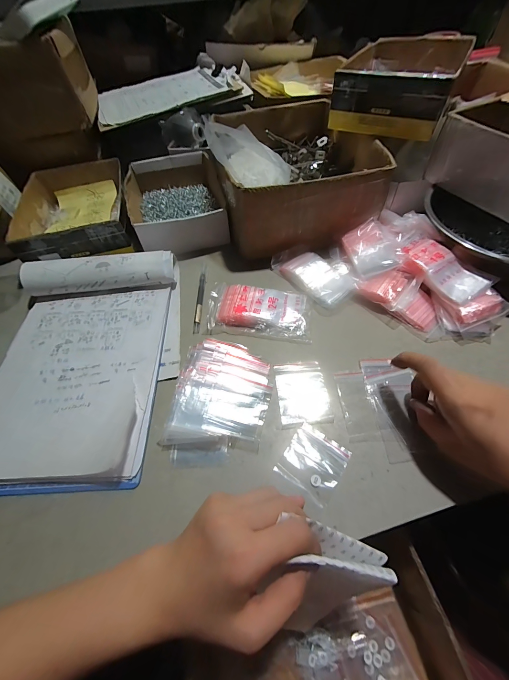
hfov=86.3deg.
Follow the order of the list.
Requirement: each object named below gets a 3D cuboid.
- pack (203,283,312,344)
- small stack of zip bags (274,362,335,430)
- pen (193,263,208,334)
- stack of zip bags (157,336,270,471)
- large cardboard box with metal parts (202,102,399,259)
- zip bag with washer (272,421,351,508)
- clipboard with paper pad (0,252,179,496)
[{"bbox_3d":[0.005,-0.044,0.394,0.147,0.018,0.085,8,56,9],"label":"pack"},{"bbox_3d":[0.058,0.062,0.327,0.059,0.004,0.081,-4,55,1],"label":"small stack of zip bags"},{"bbox_3d":[-0.083,-0.069,0.426,0.010,0.010,0.140,-1,55,2],"label":"pen"},{"bbox_3d":[-0.041,0.067,0.323,0.112,0.014,0.151,7,56,8],"label":"stack of zip bags"},{"bbox_3d":[0.067,-0.322,0.512,0.255,0.105,0.317,-10,56,-4],"label":"large cardboard box with metal parts"},{"bbox_3d":[0.062,0.126,0.283,0.059,0.004,0.060,31,62,22],"label":"zip bag with washer"},{"bbox_3d":[-0.234,0.015,0.356,0.238,0.049,0.320,-3,55,1],"label":"clipboard with paper pad"}]

